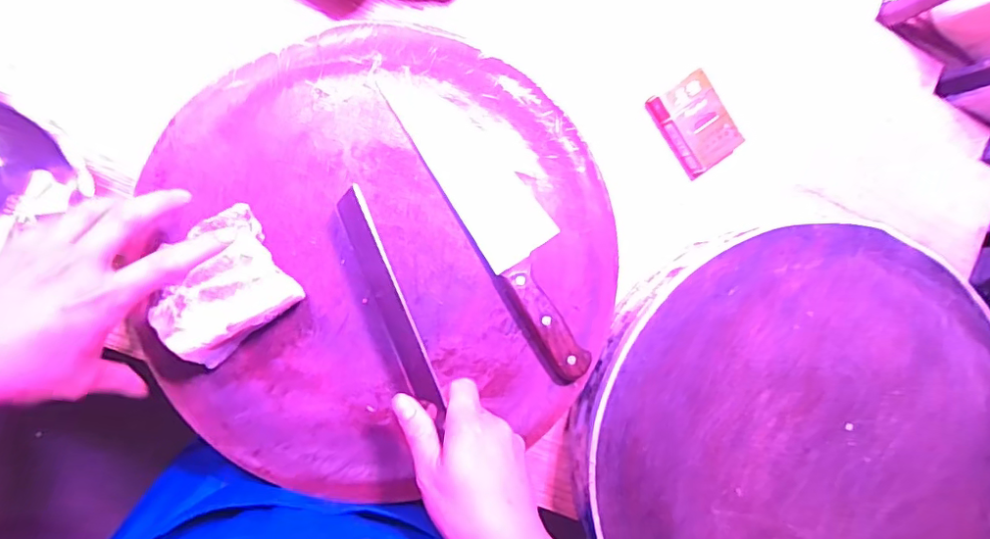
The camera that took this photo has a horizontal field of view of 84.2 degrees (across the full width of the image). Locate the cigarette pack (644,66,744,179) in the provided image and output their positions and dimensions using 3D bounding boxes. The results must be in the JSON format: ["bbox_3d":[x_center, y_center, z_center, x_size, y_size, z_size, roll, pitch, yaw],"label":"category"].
[{"bbox_3d":[0.200,-0.144,0.544,0.056,0.027,0.088,-35,97,-7],"label":"cigarette pack"}]

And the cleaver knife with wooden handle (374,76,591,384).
[{"bbox_3d":[0.009,-0.044,0.472,0.074,0.033,0.297,-31,97,-7],"label":"cleaver knife with wooden handle"}]

